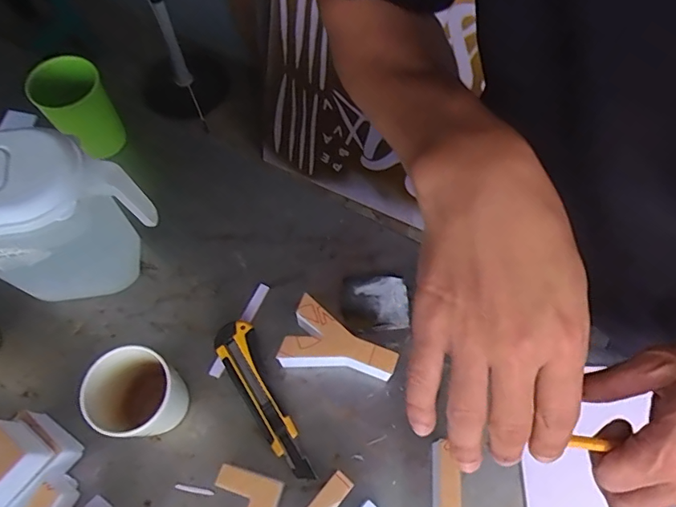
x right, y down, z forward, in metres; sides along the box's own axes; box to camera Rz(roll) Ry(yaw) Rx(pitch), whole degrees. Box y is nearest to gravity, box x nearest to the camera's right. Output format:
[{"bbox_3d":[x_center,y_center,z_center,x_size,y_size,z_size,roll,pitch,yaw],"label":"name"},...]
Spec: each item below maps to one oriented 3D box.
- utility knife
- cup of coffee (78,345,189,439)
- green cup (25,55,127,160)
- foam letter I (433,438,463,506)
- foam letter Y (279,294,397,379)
[{"bbox_3d":[-0.072,0.143,0.480,0.039,0.021,0.162,-28,68,-13],"label":"utility knife"},{"bbox_3d":[-0.177,0.130,0.448,0.069,0.096,0.068,0,65,0],"label":"cup of coffee"},{"bbox_3d":[-0.293,-0.161,0.564,0.070,0.111,0.070,0,65,0],"label":"green cup"},{"bbox_3d":[0.097,0.210,0.436,0.020,0.048,0.081,8,65,3],"label":"foam letter I"},{"bbox_3d":[0.003,0.096,0.487,0.106,0.044,0.064,19,66,8],"label":"foam letter Y"}]

